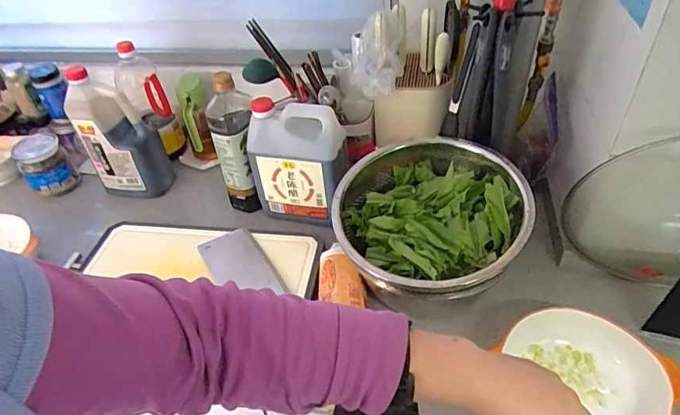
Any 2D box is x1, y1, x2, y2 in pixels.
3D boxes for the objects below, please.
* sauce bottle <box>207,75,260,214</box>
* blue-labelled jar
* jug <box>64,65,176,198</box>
[{"bbox_3d":[-0.190,-0.106,0.870,0.081,0.273,0.062,-13,43,-9],"label":"sauce bottle"},{"bbox_3d":[-0.624,-0.087,0.998,0.089,0.117,0.091,-28,47,-23],"label":"blue-labelled jar"},{"bbox_3d":[-0.440,-0.139,0.934,0.118,0.277,0.101,3,43,9],"label":"jug"}]

